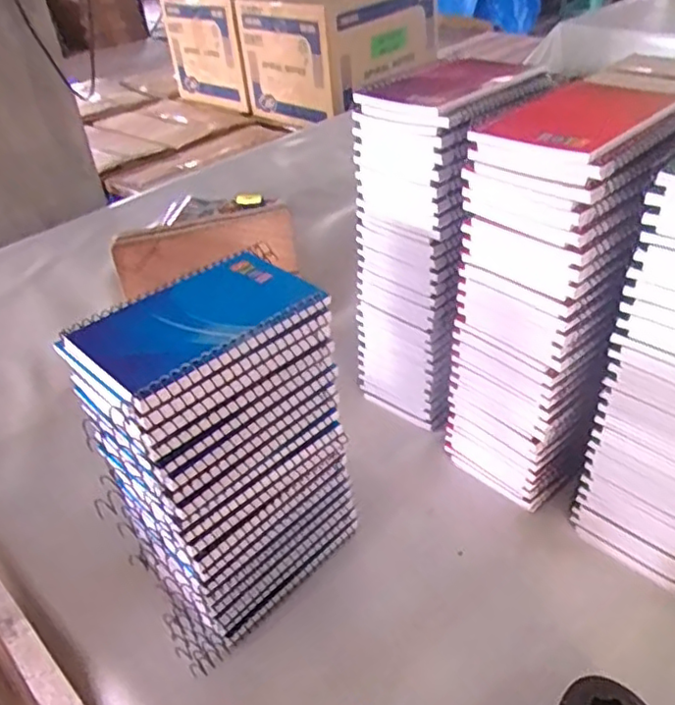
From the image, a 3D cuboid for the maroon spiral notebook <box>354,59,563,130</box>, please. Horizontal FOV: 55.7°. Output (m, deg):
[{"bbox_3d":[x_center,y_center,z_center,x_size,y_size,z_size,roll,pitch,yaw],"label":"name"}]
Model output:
[{"bbox_3d":[0.091,-0.196,0.477,0.130,0.018,0.090,-31,44,-30],"label":"maroon spiral notebook"}]

